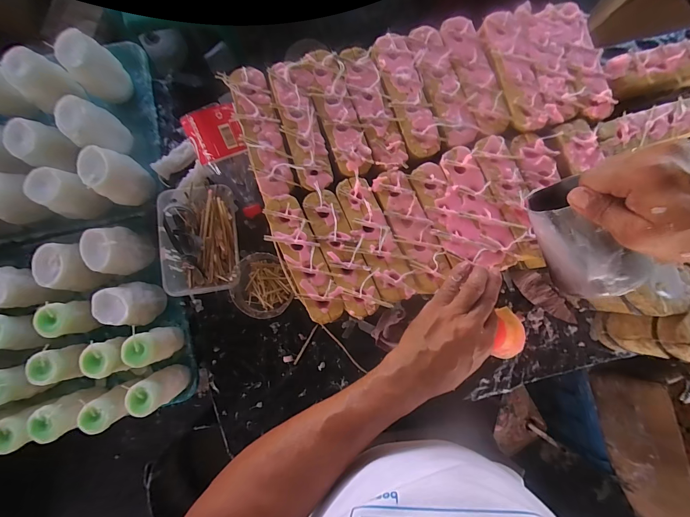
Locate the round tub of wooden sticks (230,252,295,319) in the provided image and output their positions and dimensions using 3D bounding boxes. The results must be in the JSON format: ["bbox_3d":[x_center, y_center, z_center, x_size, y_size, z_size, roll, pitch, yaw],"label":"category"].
[{"bbox_3d":[-0.139,0.049,0.549,0.099,0.073,0.098,0,86,-2],"label":"round tub of wooden sticks"}]

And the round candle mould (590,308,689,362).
[{"bbox_3d":[0.518,0.115,0.530,0.087,0.163,0.097,1,86,-2],"label":"round candle mould"}]

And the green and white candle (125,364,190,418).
[{"bbox_3d":[-0.313,0.220,0.542,0.056,0.100,0.051,0,86,-2],"label":"green and white candle"}]

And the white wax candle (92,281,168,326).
[{"bbox_3d":[-0.373,0.075,0.557,0.066,0.110,0.064,0,86,-2],"label":"white wax candle"}]

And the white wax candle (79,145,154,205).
[{"bbox_3d":[-0.394,-0.139,0.558,0.064,0.098,0.076,-19,86,-3],"label":"white wax candle"}]

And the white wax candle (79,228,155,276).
[{"bbox_3d":[-0.396,-0.012,0.566,0.064,0.109,0.082,-2,86,-2],"label":"white wax candle"}]

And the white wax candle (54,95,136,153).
[{"bbox_3d":[-0.430,-0.222,0.560,0.075,0.103,0.073,0,86,-2],"label":"white wax candle"}]

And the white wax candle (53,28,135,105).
[{"bbox_3d":[-0.434,-0.330,0.562,0.057,0.109,0.075,41,85,1],"label":"white wax candle"}]

